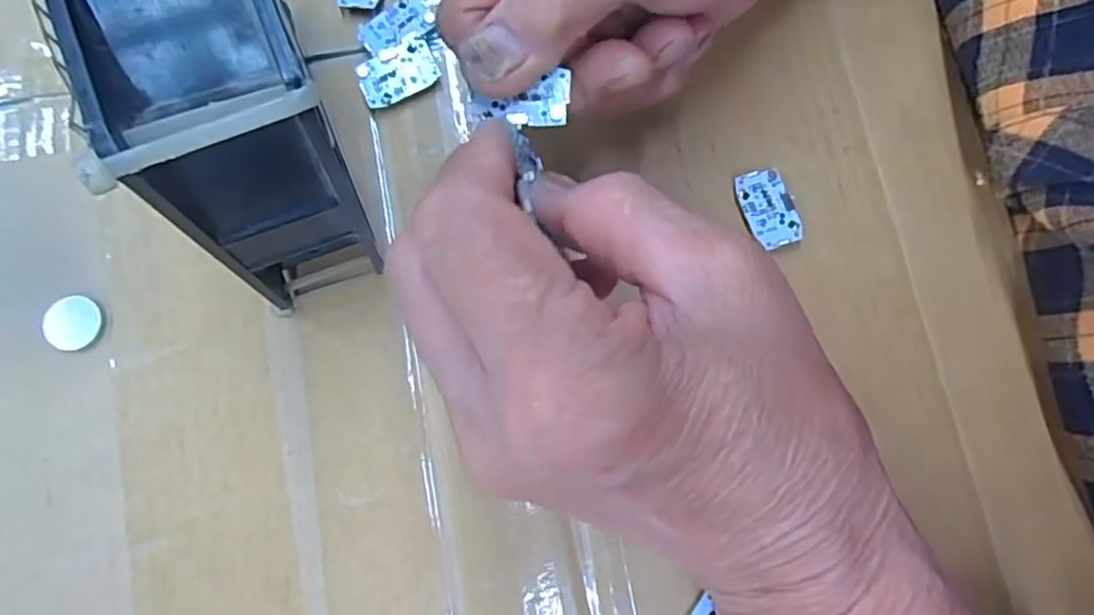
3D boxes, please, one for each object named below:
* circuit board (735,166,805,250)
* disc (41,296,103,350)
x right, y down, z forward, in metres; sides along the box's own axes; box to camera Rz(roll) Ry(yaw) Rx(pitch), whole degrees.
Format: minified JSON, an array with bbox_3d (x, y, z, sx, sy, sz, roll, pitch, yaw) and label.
[{"bbox_3d":[0.082,-0.036,0.238,0.018,0.006,0.030,-16,79,-4],"label":"circuit board"},{"bbox_3d":[-0.167,0.005,0.224,0.018,0.004,0.019,0,79,-1],"label":"disc"}]

